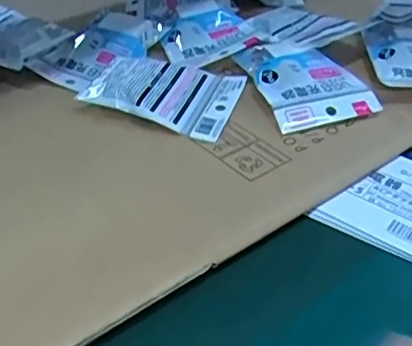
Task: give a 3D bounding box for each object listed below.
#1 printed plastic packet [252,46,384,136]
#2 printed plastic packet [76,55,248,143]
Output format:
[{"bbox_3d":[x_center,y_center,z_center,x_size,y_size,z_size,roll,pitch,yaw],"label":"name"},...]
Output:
[{"bbox_3d":[0.097,-0.080,0.552,0.093,0.025,0.096,-11,40,-17],"label":"printed plastic packet"},{"bbox_3d":[-0.038,-0.078,0.545,0.129,0.026,0.096,13,39,12],"label":"printed plastic packet"}]

